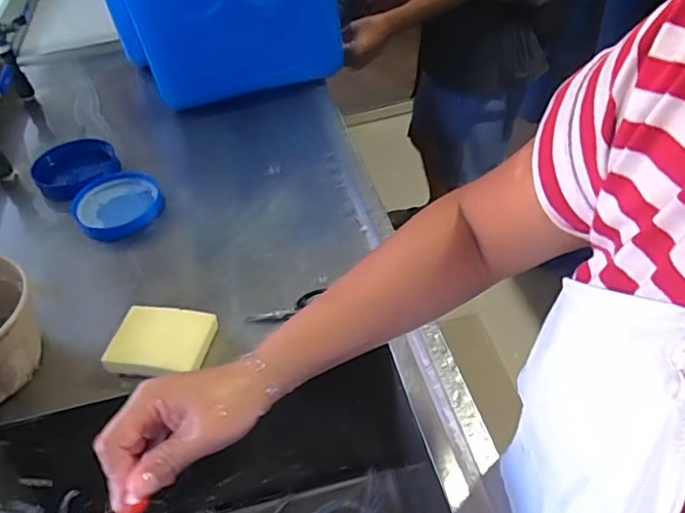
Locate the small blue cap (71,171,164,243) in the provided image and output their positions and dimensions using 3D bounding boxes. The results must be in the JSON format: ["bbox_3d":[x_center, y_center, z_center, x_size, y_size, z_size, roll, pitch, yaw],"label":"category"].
[{"bbox_3d":[-0.318,-0.075,0.801,0.117,0.021,0.121,-4,46,4],"label":"small blue cap"}]

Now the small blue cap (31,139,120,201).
[{"bbox_3d":[-0.408,-0.137,0.862,0.116,0.027,0.119,-4,46,4],"label":"small blue cap"}]

